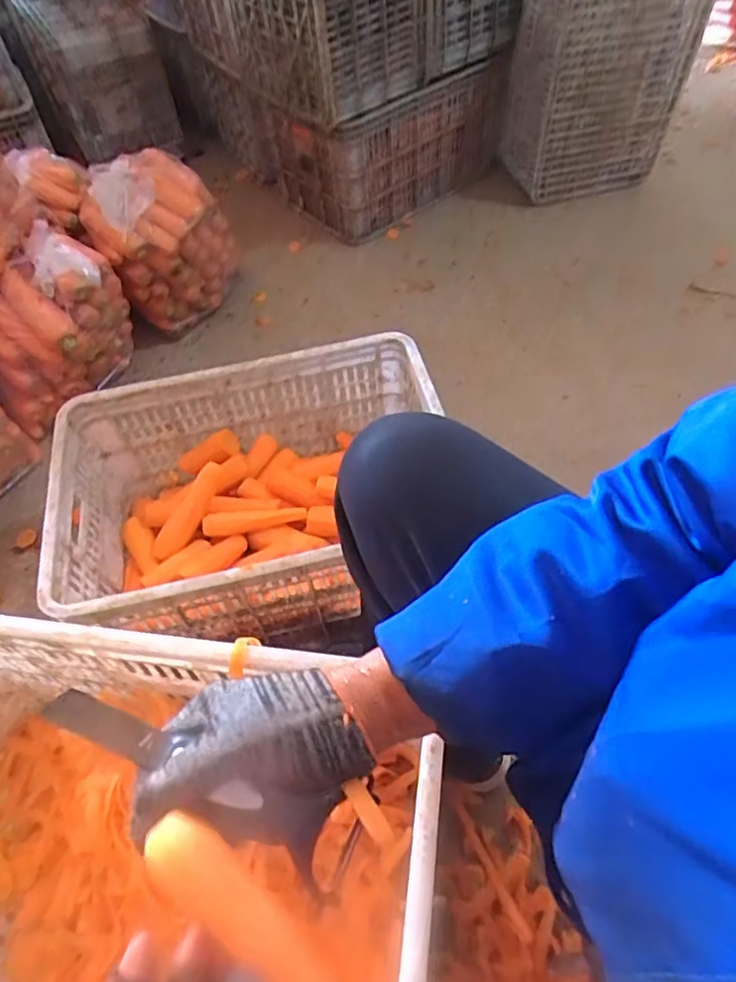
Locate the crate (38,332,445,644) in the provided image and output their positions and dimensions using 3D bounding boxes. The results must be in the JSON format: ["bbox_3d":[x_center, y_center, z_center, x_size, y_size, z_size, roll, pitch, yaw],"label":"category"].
[{"bbox_3d":[-0.151,0.008,0.871,0.512,0.220,0.360,-14,56,-6],"label":"crate"}]

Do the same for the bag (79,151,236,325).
[{"bbox_3d":[-0.429,-0.529,1.281,0.280,0.287,0.221,-18,56,-9],"label":"bag"}]

